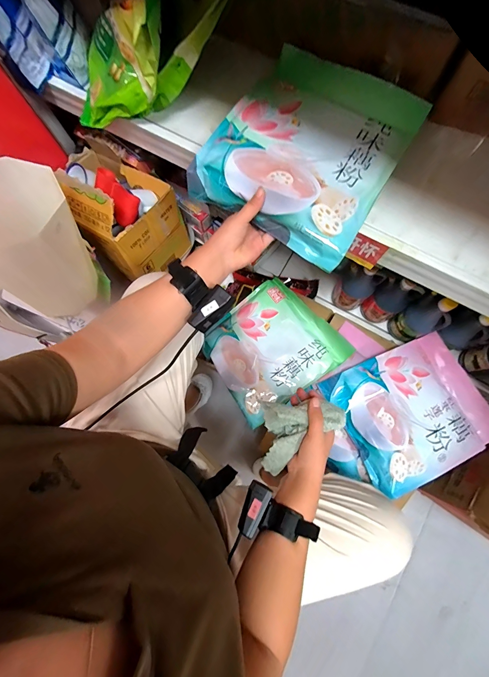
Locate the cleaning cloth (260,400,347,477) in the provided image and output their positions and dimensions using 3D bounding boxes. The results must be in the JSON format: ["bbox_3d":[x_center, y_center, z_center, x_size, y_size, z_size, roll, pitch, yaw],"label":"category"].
[{"bbox_3d":[0.094,0.160,0.481,0.129,0.039,0.109,-3,78,1],"label":"cleaning cloth"}]

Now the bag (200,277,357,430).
[{"bbox_3d":[0.063,0.019,0.772,0.299,0.071,0.285,-36,79,-6],"label":"bag"}]

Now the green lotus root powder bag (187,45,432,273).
[{"bbox_3d":[0.106,-0.315,0.490,0.272,0.034,0.329,31,80,8],"label":"green lotus root powder bag"}]

